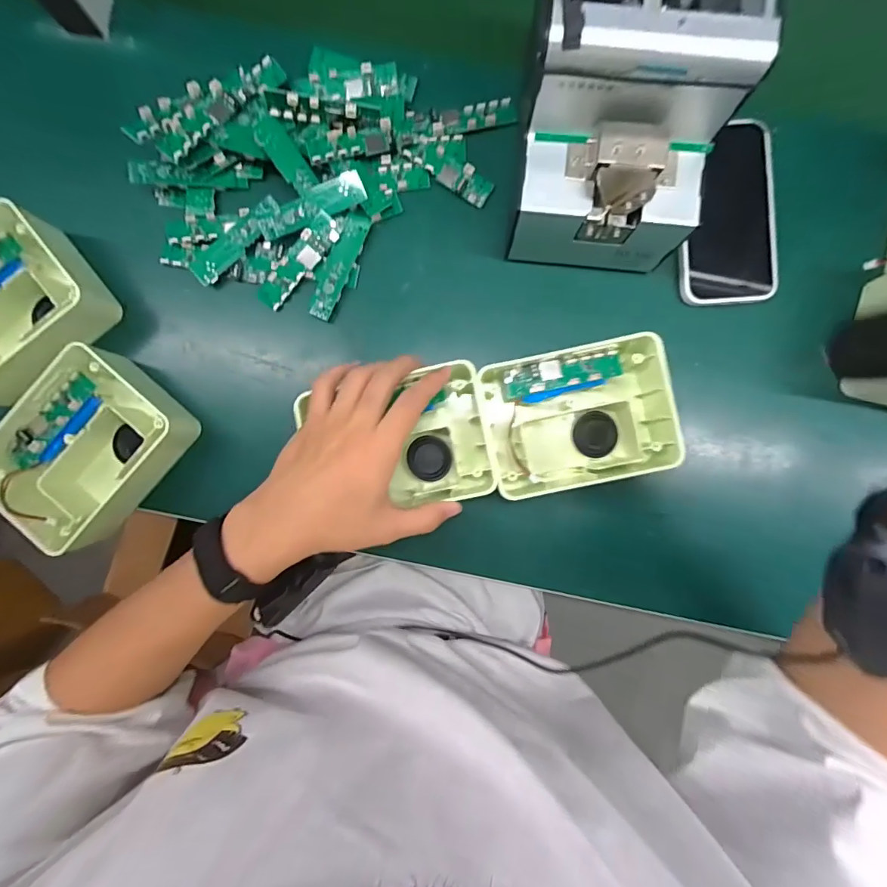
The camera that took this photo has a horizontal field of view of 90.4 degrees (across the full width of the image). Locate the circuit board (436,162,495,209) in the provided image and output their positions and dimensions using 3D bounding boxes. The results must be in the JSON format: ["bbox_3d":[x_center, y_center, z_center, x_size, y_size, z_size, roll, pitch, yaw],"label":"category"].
[{"bbox_3d":[0.019,-0.226,0.379,0.047,0.008,0.025,32,88,3],"label":"circuit board"}]

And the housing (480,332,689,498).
[{"bbox_3d":[0.109,-0.021,0.354,0.147,0.047,0.107,-12,86,1],"label":"housing"}]

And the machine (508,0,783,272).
[{"bbox_3d":[0.122,-0.236,0.307,0.120,0.153,0.165,6,87,2],"label":"machine"}]

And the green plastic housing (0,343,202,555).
[{"bbox_3d":[-0.290,0.004,0.368,0.115,0.051,0.148,41,88,4],"label":"green plastic housing"}]

